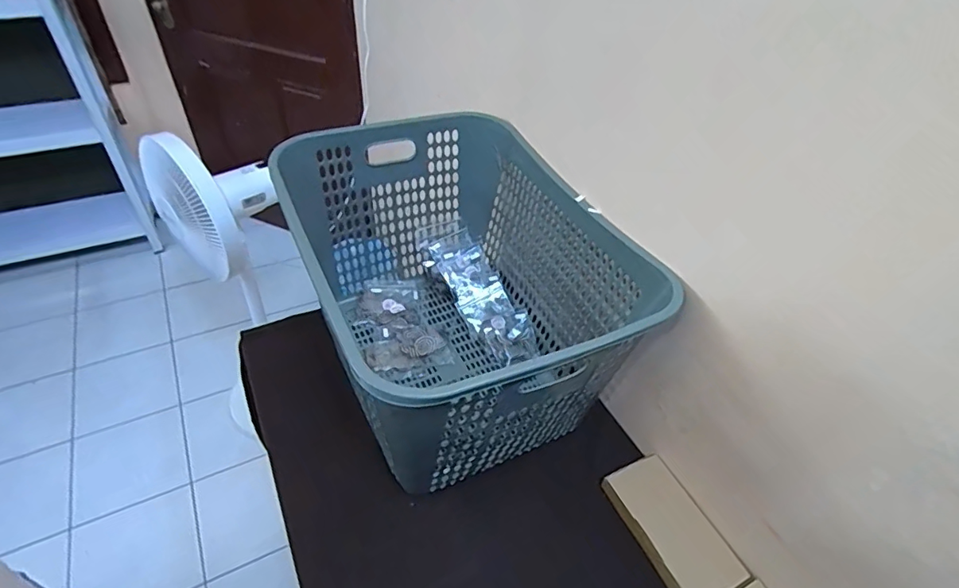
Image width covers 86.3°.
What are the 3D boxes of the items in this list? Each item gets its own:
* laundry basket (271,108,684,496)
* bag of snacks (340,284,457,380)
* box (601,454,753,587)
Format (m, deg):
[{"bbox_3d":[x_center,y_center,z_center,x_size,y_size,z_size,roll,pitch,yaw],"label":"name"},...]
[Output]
[{"bbox_3d":[-0.021,-0.013,0.830,0.422,0.302,0.552,-19,49,-23],"label":"laundry basket"},{"bbox_3d":[-0.163,0.064,0.983,0.145,0.021,0.240,-17,48,-22],"label":"bag of snacks"},{"bbox_3d":[0.275,0.334,0.734,0.099,0.031,0.198,-16,48,-21],"label":"box"}]

